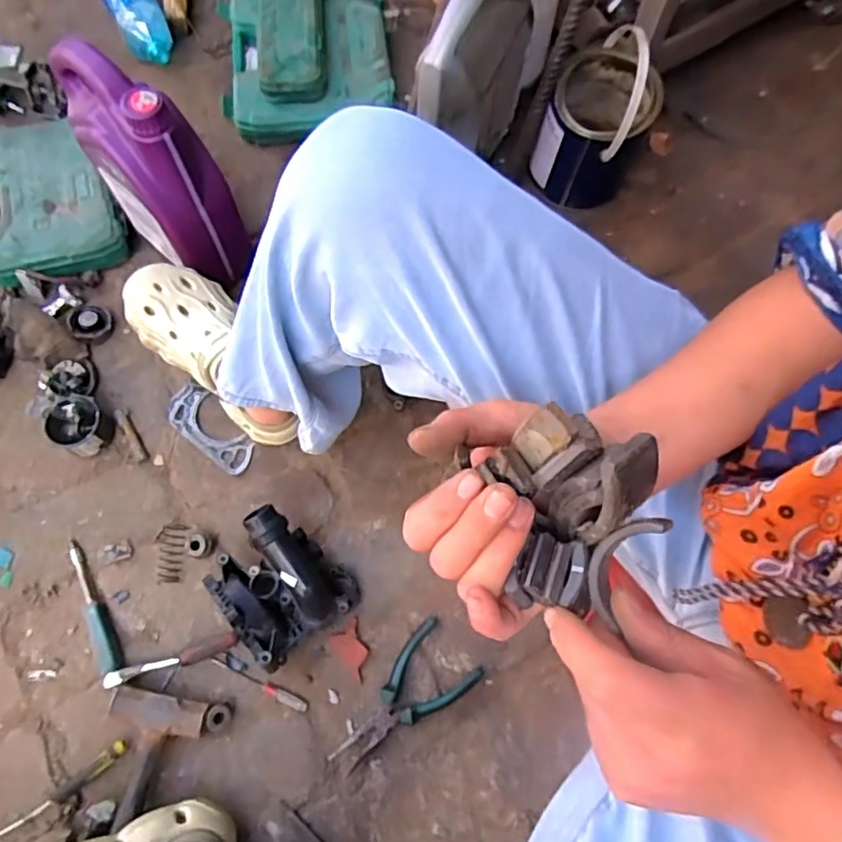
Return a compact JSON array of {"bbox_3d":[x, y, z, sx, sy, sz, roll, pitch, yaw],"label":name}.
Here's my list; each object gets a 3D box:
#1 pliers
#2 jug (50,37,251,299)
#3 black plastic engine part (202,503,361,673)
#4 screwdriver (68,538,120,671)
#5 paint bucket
[{"bbox_3d":[-0.025,0.312,0.683,0.178,0.018,0.085,-38,76,-14],"label":"pliers"},{"bbox_3d":[-0.322,-0.305,0.737,0.099,0.273,0.202,-41,77,-14],"label":"jug"},{"bbox_3d":[-0.158,0.182,0.688,0.125,0.100,0.135,-38,76,-14],"label":"black plastic engine part"},{"bbox_3d":[-0.380,0.213,0.704,0.022,0.022,0.160,-27,74,-11],"label":"screwdriver"},{"bbox_3d":[0.251,-0.429,0.874,0.141,0.199,0.166,21,71,6],"label":"paint bucket"}]

